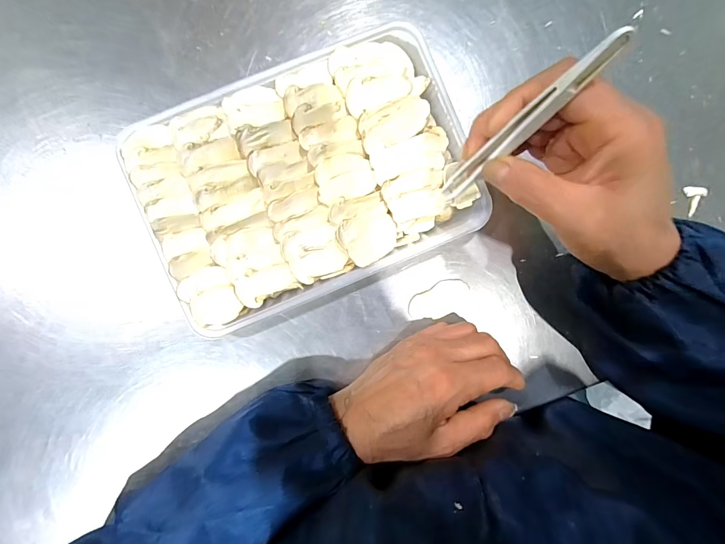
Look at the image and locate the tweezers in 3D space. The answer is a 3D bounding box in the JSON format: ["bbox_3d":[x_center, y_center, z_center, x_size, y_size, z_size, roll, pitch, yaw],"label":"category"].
[{"bbox_3d":[0.080,-0.073,0.177,0.011,0.106,0.008,47,48,-2],"label":"tweezers"}]

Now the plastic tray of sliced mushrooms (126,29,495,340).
[{"bbox_3d":[-0.037,-0.067,0.252,0.227,0.035,0.159,-23,92,-2],"label":"plastic tray of sliced mushrooms"}]

